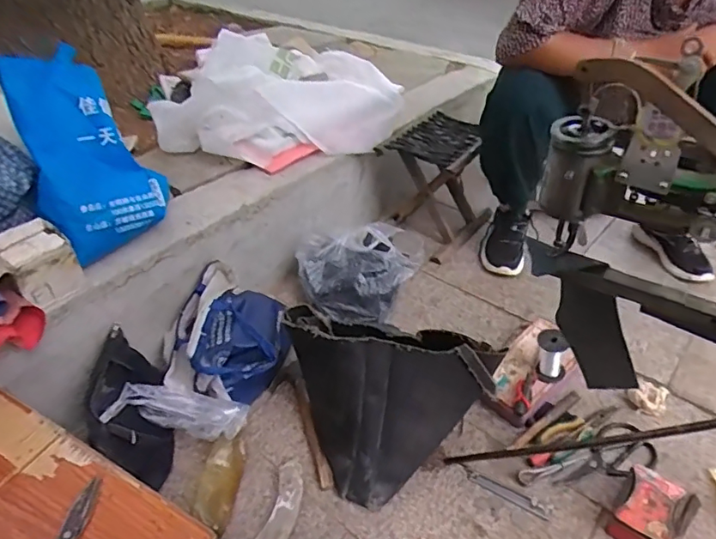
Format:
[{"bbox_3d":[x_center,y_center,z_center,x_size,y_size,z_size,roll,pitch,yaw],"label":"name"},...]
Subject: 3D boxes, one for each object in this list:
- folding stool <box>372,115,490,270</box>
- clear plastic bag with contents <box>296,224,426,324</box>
[{"bbox_3d":[0.223,-0.238,1.458,0.249,0.298,0.283,21,44,25],"label":"folding stool"},{"bbox_3d":[0.014,0.015,1.279,0.303,0.144,0.236,-9,40,-9],"label":"clear plastic bag with contents"}]

